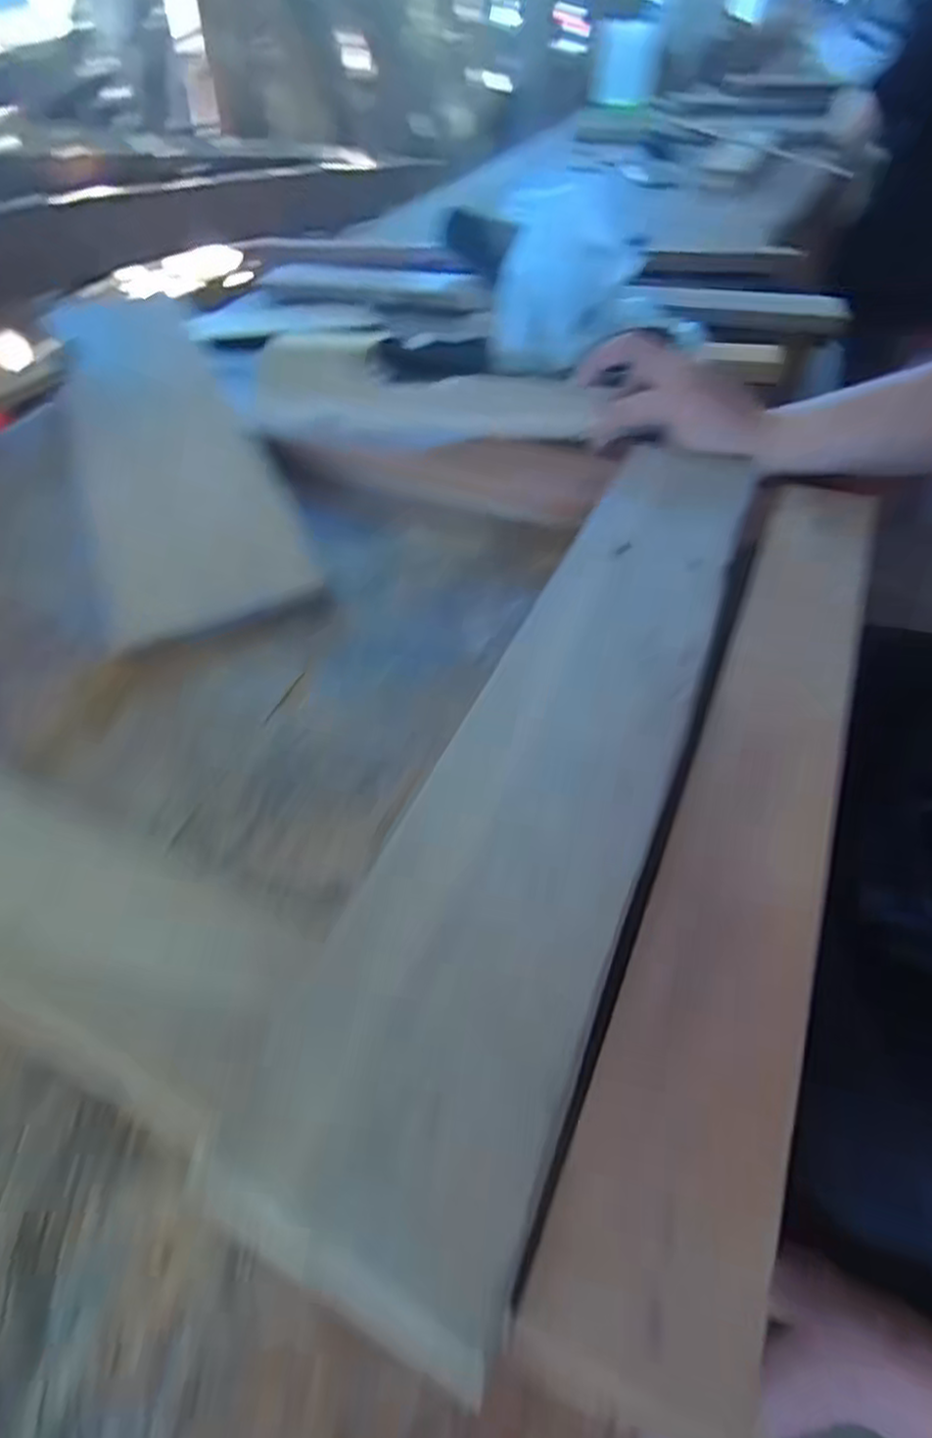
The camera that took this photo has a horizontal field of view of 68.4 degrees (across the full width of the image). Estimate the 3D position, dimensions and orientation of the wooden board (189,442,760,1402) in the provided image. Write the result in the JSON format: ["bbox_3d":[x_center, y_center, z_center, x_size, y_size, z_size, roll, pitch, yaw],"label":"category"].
[{"bbox_3d":[0.057,-0.016,0.318,0.090,0.022,0.467,17,50,17],"label":"wooden board"}]

